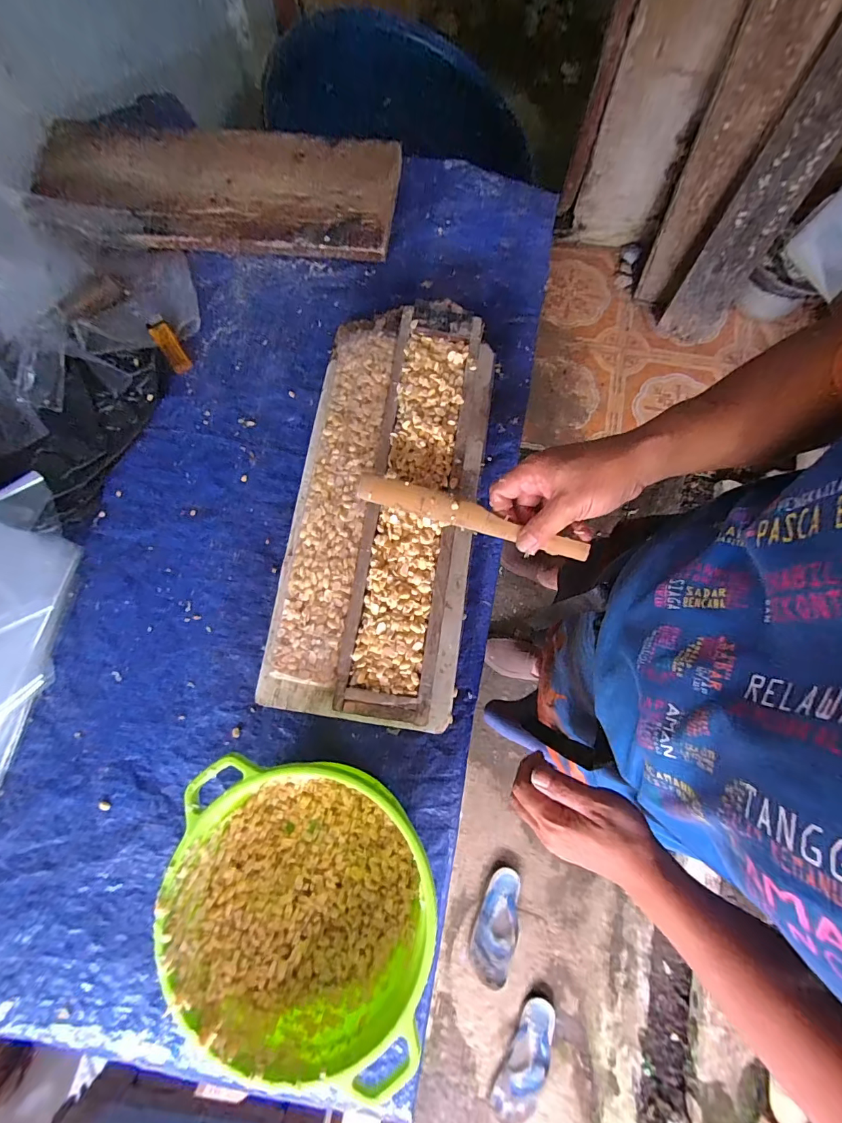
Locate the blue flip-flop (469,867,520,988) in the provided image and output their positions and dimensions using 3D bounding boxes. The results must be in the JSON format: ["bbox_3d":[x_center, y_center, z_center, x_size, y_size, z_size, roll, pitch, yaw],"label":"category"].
[{"bbox_3d":[0.205,0.960,1.116,0.108,0.032,0.260,19,78,6],"label":"blue flip-flop"}]

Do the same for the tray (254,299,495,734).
[{"bbox_3d":[-0.035,-0.074,0.446,0.194,0.063,0.461,8,77,3],"label":"tray"}]

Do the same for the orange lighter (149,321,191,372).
[{"bbox_3d":[-0.309,-0.264,0.519,0.023,0.010,0.068,-33,78,-6],"label":"orange lighter"}]

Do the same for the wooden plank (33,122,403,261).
[{"bbox_3d":[-0.267,-0.490,0.545,0.464,0.020,0.183,3,77,2],"label":"wooden plank"}]

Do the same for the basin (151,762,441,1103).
[{"bbox_3d":[-0.093,0.273,0.359,0.200,0.100,0.198,0,77,2],"label":"basin"}]

